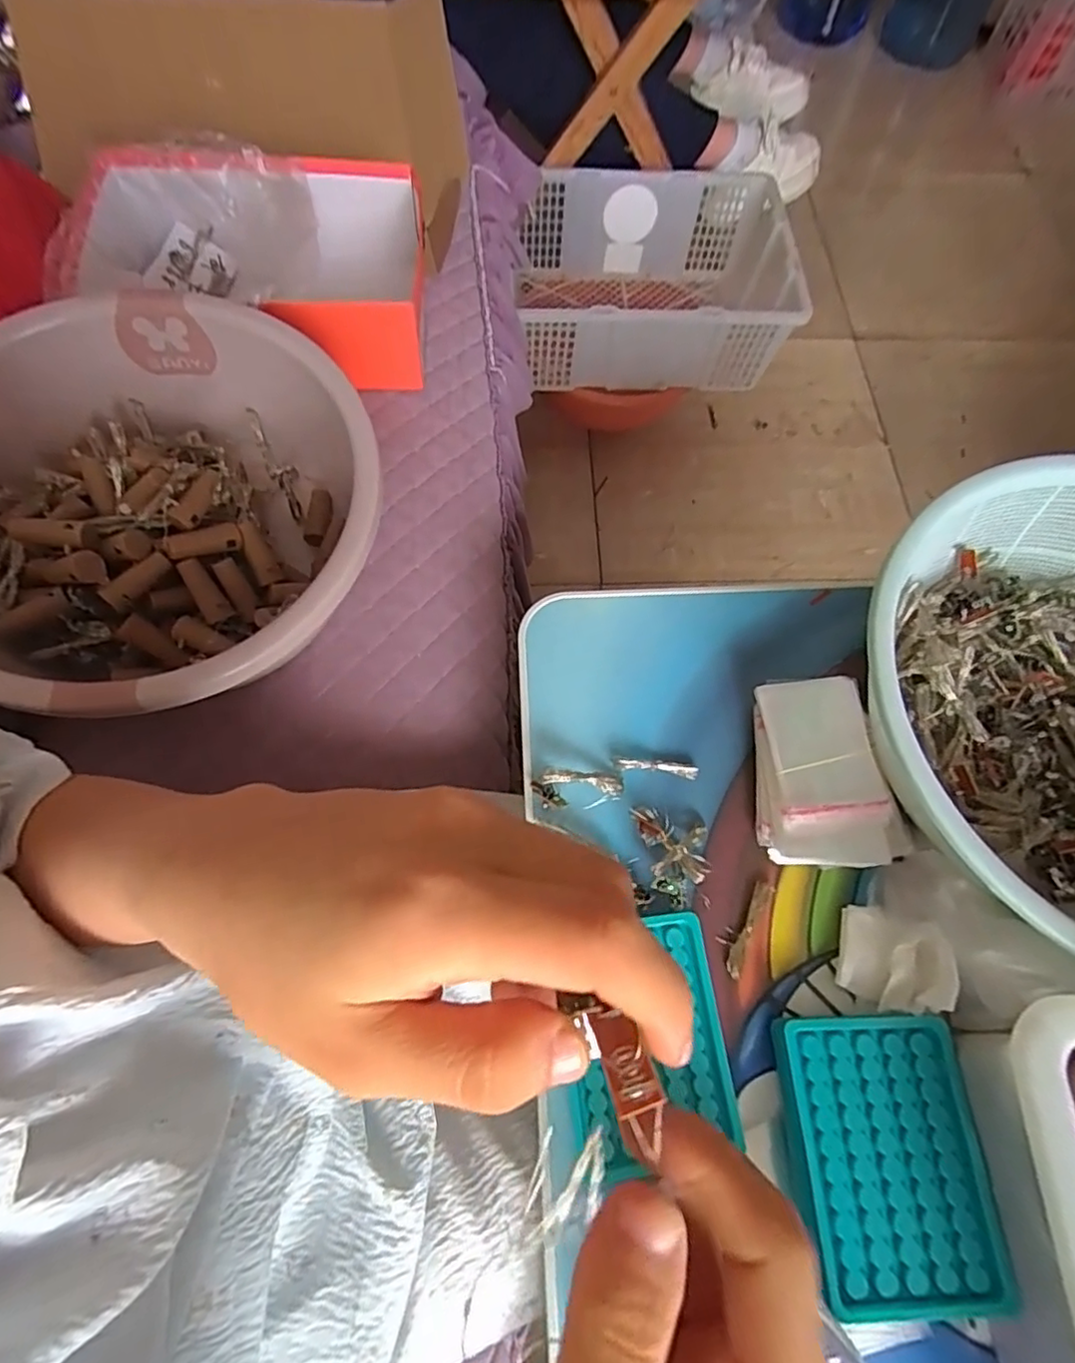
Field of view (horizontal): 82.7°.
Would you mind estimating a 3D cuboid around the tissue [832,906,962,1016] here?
[{"bbox_3d":[0.217,0.170,0.372,0.050,0.036,0.053,22,69,6],"label":"tissue"}]

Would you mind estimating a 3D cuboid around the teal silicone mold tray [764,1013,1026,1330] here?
[{"bbox_3d":[0.193,0.262,0.340,0.097,0.029,0.133,-1,69,-3],"label":"teal silicone mold tray"}]

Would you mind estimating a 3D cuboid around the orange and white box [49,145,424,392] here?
[{"bbox_3d":[-0.278,-0.400,0.602,0.326,0.115,0.197,-2,69,-3],"label":"orange and white box"}]

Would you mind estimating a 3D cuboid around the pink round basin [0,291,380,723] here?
[{"bbox_3d":[-0.289,-0.126,0.488,0.317,0.130,0.338,-25,72,-12],"label":"pink round basin"}]

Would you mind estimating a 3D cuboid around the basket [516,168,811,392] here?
[{"bbox_3d":[0.186,-0.656,1.033,0.428,0.180,0.313,0,69,-3],"label":"basket"}]

